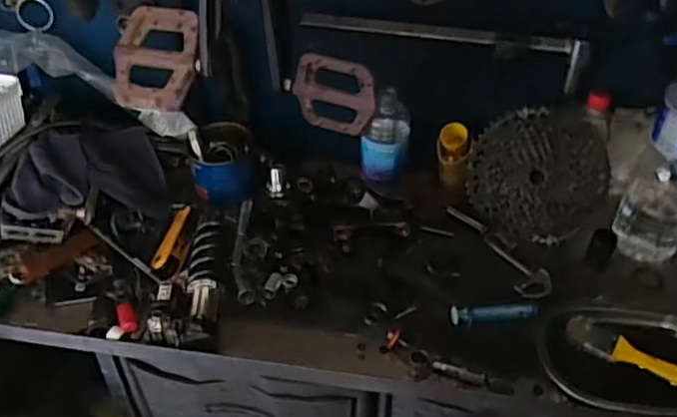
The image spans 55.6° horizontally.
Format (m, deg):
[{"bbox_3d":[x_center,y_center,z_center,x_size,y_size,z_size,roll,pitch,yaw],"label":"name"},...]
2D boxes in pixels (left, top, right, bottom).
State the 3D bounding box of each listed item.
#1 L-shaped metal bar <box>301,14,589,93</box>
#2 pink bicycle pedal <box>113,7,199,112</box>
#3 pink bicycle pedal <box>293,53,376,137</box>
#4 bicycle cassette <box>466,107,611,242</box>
[{"bbox_3d":[0.144,-0.221,0.898,0.395,0.076,0.023,6,41,8],"label":"L-shaped metal bar"},{"bbox_3d":[-0.194,-0.161,0.687,0.095,0.016,0.112,8,80,15],"label":"pink bicycle pedal"},{"bbox_3d":[-0.003,-0.130,0.743,0.094,0.101,0.011,11,42,14],"label":"pink bicycle pedal"},{"bbox_3d":[0.286,-0.048,0.928,0.198,0.194,0.041,10,6,13],"label":"bicycle cassette"}]

